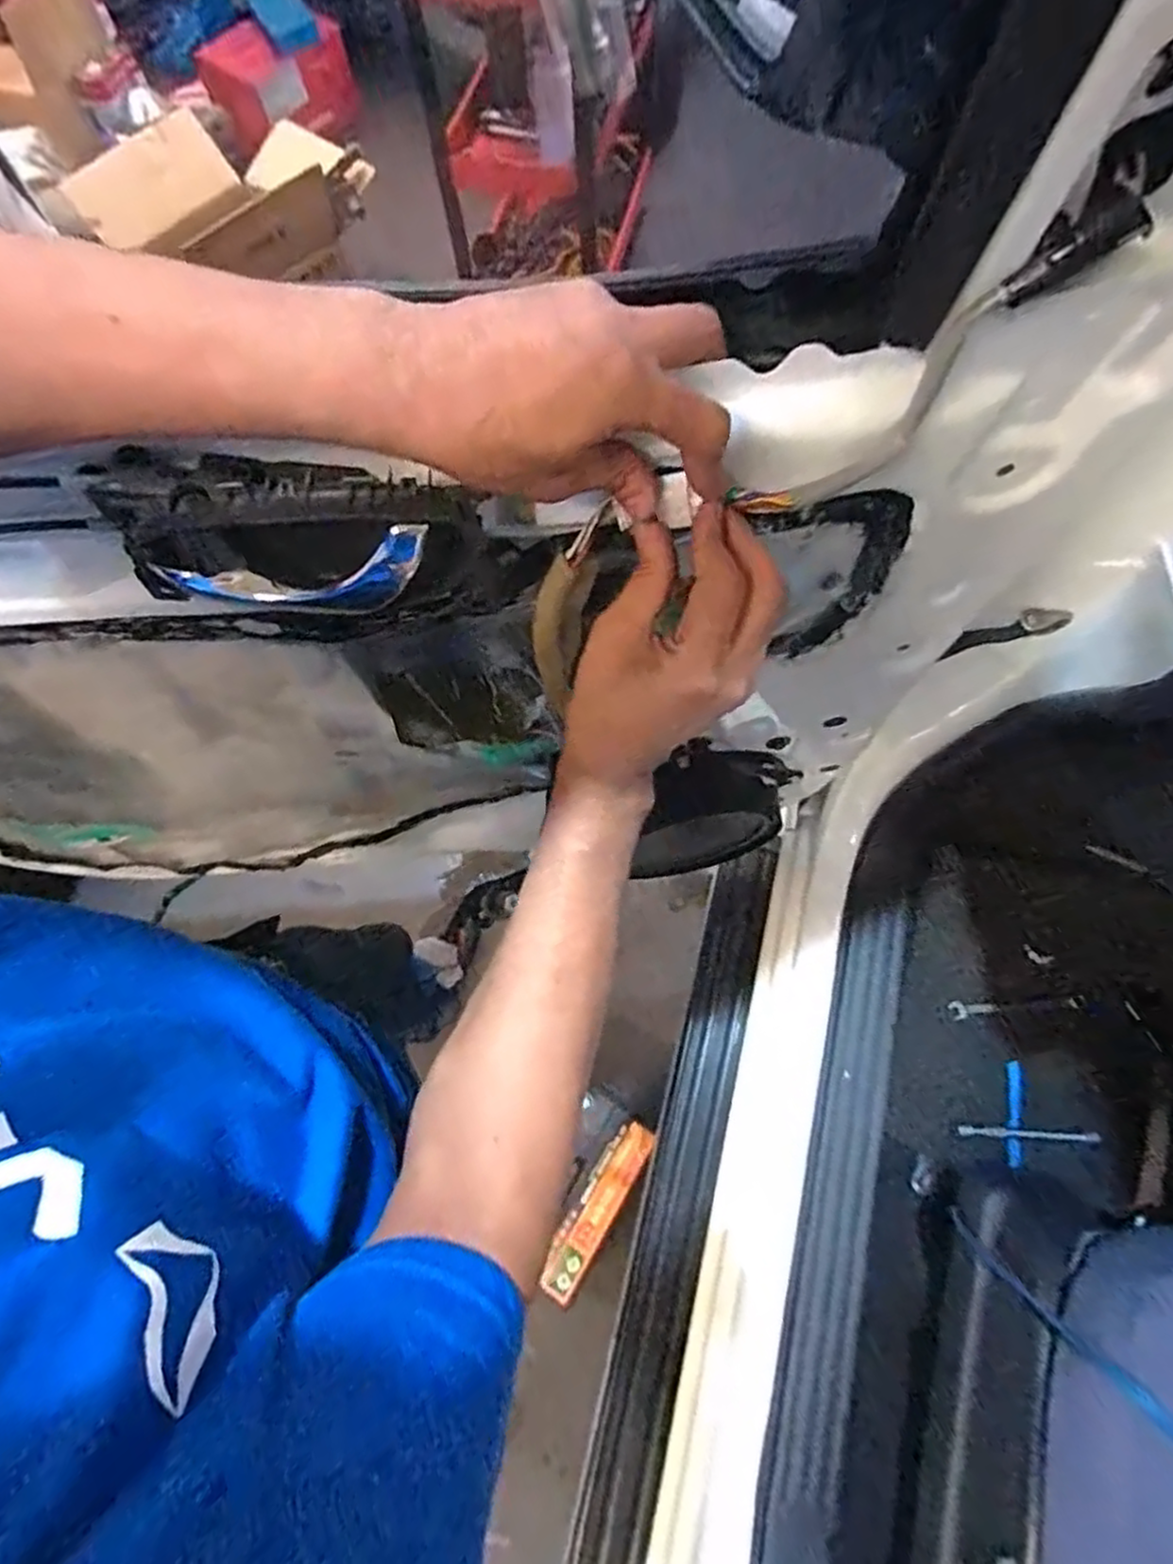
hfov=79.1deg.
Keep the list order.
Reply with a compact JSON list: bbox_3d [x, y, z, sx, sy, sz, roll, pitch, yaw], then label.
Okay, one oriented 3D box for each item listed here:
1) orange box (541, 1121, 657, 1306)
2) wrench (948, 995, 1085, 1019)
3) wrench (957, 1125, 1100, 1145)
[{"bbox_3d":[0.016,0.637,1.064,0.058,0.033,0.257,31,74,13],"label":"orange box"},{"bbox_3d":[0.494,0.259,0.816,0.144,0.017,0.019,-3,70,2],"label":"wrench"},{"bbox_3d":[0.480,0.382,0.769,0.143,0.006,0.012,2,70,3],"label":"wrench"}]

